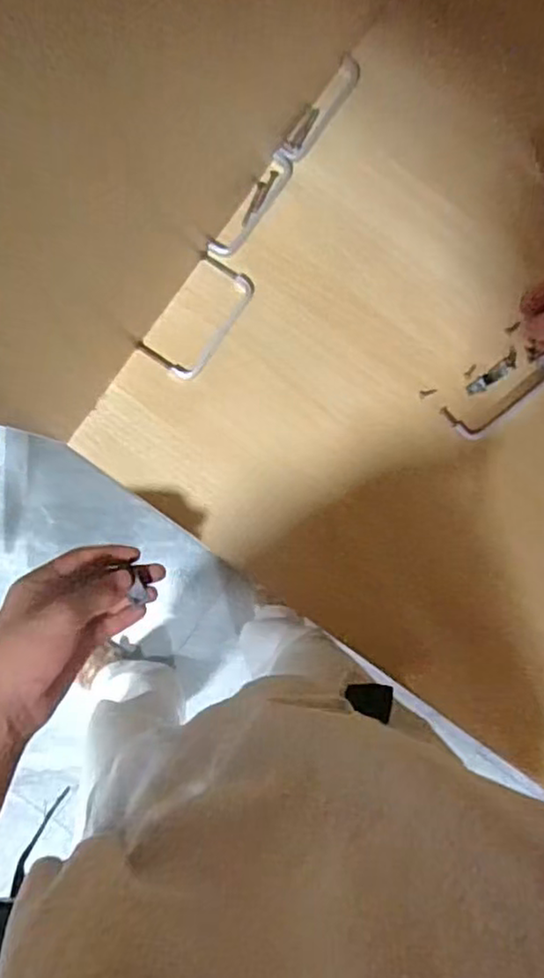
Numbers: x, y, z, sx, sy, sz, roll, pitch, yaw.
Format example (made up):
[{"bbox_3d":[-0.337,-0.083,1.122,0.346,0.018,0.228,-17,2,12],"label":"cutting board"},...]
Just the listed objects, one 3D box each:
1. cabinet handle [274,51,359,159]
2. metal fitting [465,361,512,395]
[{"bbox_3d":[0.043,-0.324,0.574,0.023,0.005,0.107,34,89,-1],"label":"cabinet handle"},{"bbox_3d":[0.187,-0.095,0.574,0.043,0.004,0.010,-35,90,-1],"label":"metal fitting"}]

